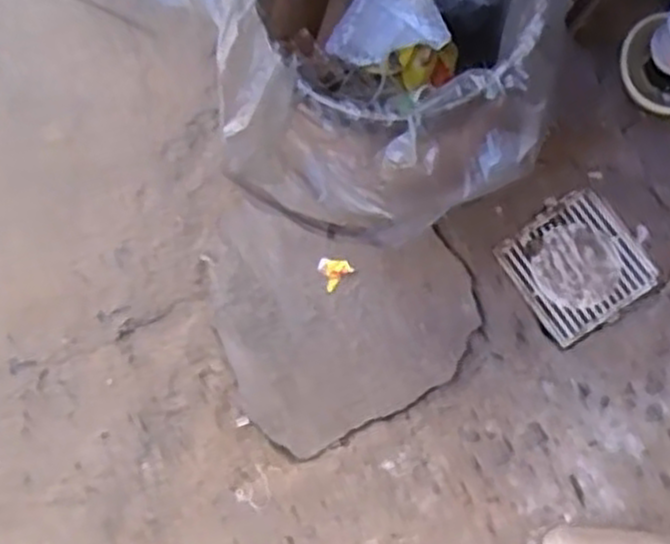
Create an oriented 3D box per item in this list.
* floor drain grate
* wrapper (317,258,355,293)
[{"bbox_3d":[0.347,-0.012,1.147,0.172,0.023,0.175,-35,80,0],"label":"floor drain grate"},{"bbox_3d":[-0.004,-0.002,1.159,0.049,0.004,0.044,-45,80,-2],"label":"wrapper"}]

